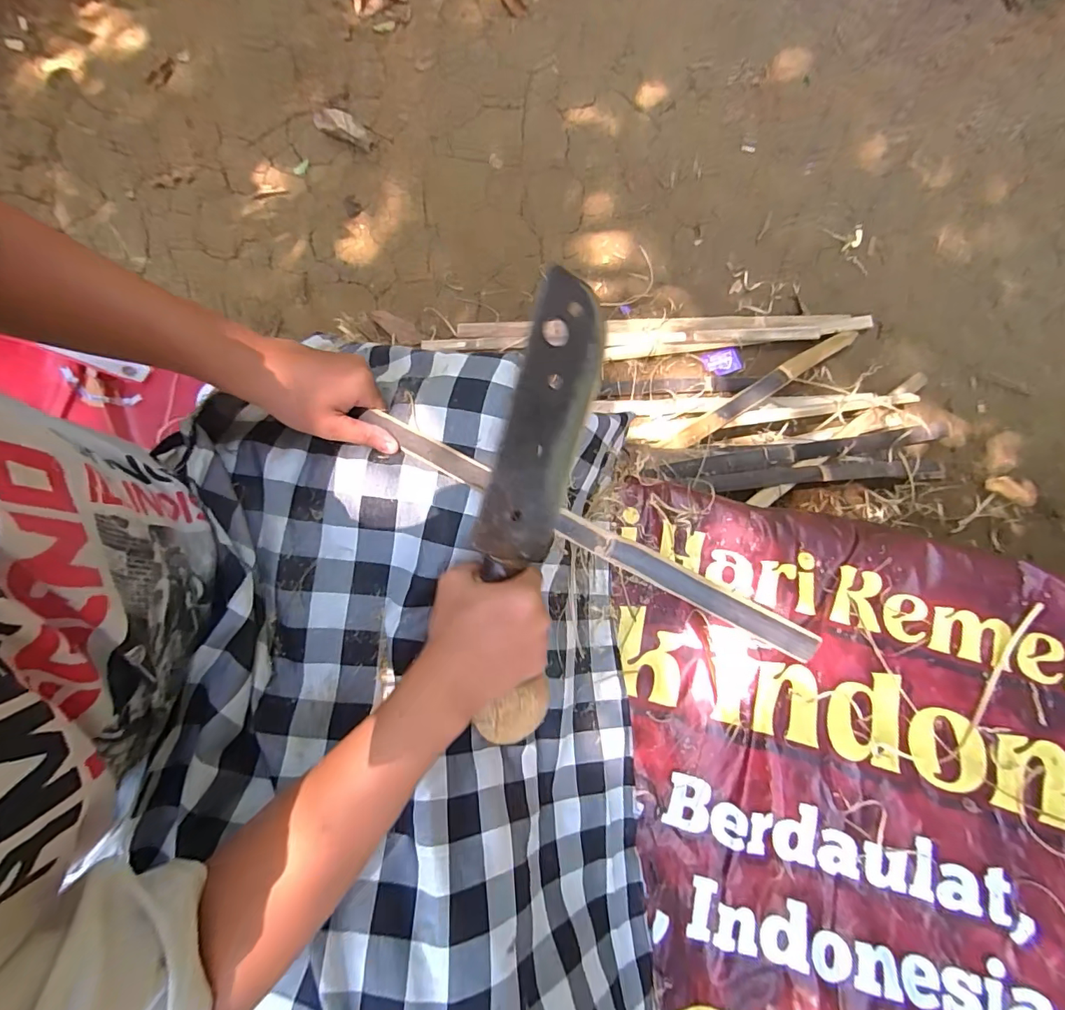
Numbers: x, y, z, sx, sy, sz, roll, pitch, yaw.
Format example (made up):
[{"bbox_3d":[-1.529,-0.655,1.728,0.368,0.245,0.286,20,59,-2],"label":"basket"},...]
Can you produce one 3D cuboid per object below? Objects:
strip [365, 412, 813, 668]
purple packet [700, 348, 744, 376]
[{"bbox_3d":[0.047,0.023,0.394,0.402,0.010,0.022,28,82,2],"label":"strip"},{"bbox_3d":[0.437,-0.327,1.103,0.086,0.010,0.061,-13,80,-1],"label":"purple packet"}]

